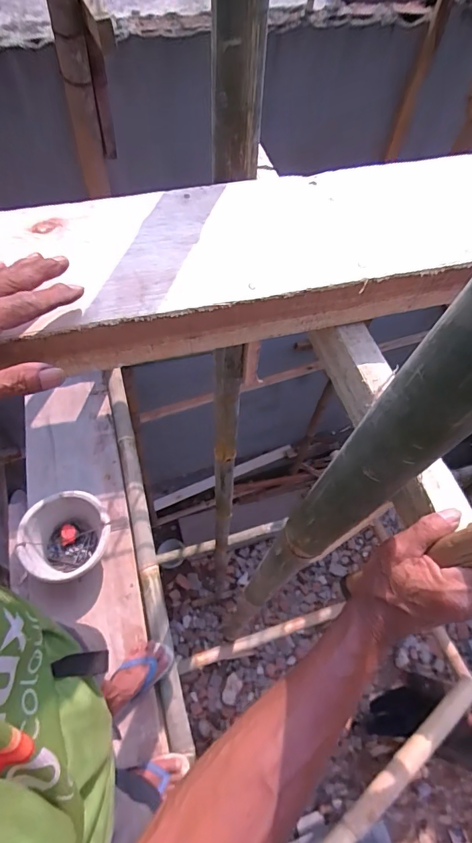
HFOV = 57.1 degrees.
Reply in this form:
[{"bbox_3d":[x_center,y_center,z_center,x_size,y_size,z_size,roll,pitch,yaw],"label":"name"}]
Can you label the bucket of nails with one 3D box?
[{"bbox_3d":[-0.516,0.370,1.346,0.254,0.187,0.242,2,59,-3],"label":"bucket of nails"}]

